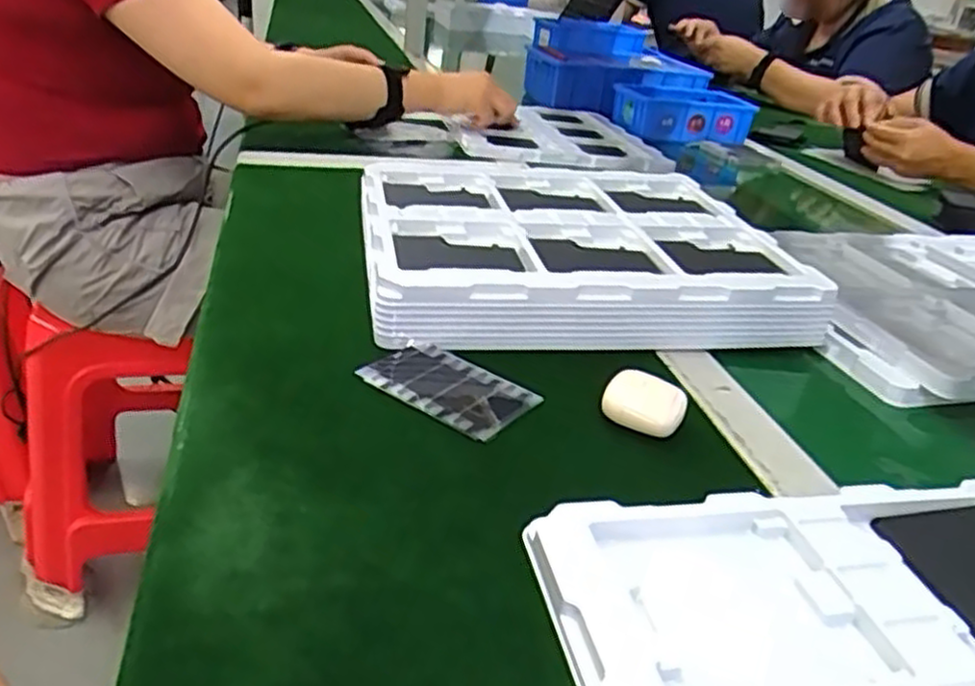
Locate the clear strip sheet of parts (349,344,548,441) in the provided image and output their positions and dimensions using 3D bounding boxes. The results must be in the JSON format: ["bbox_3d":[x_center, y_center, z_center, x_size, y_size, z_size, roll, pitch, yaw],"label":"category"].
[{"bbox_3d":[-0.024,0.026,0.460,0.093,0.008,0.063,24,33,29],"label":"clear strip sheet of parts"}]

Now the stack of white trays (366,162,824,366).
[{"bbox_3d":[0.061,-0.077,0.628,0.334,0.052,0.277,-2,29,-16],"label":"stack of white trays"}]

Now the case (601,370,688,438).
[{"bbox_3d":[0.093,0.037,0.451,0.045,0.022,0.035,17,30,19],"label":"case"}]

